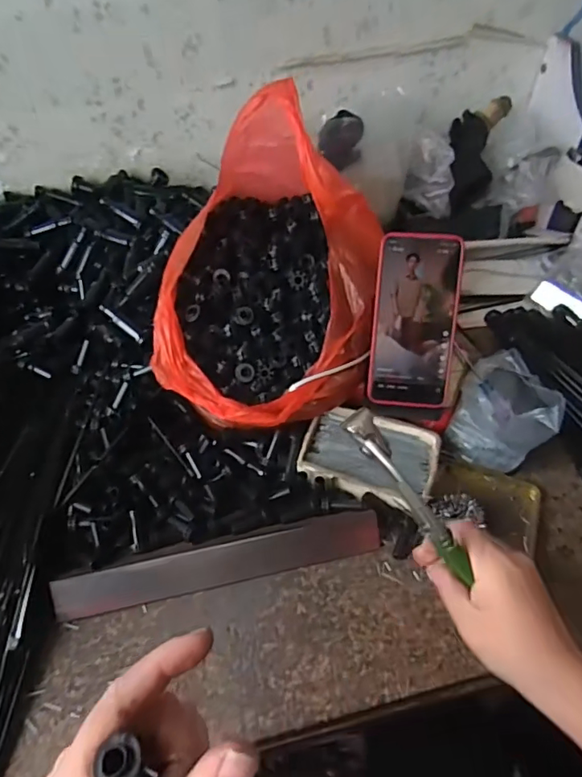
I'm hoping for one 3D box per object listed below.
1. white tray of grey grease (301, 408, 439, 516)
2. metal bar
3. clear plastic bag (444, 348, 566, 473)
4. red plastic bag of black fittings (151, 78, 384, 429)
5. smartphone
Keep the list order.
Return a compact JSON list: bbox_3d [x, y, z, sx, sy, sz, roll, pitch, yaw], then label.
[{"bbox_3d":[0.079,0.066,0.503,0.124,0.022,0.092,16,51,15],"label":"white tray of grey grease"},{"bbox_3d":[-0.059,0.155,0.452,0.282,0.014,0.036,-10,81,-10],"label":"metal bar"},{"bbox_3d":[0.223,0.023,0.528,0.093,0.056,0.116,19,51,17],"label":"clear plastic bag"},{"bbox_3d":[-0.020,-0.112,0.507,0.206,0.225,0.270,6,49,7],"label":"red plastic bag of black fittings"},{"bbox_3d":[0.119,-0.063,0.489,0.077,0.162,0.012,4,12,5],"label":"smartphone"}]

